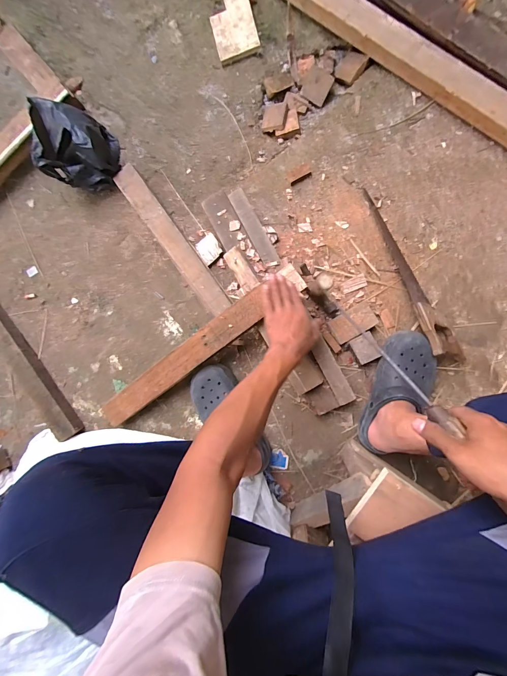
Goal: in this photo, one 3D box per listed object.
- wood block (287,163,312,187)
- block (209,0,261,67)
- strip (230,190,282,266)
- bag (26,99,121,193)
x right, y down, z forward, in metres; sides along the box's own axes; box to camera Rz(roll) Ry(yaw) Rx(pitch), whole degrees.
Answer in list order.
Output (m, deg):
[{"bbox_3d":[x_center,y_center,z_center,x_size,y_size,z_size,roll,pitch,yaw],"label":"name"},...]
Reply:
[{"bbox_3d":[0.107,-0.382,0.699,0.052,0.015,0.027,-25,88,8],"label":"wood block"},{"bbox_3d":[-0.051,-0.753,0.713,0.099,0.019,0.166,-15,89,8],"label":"block"},{"bbox_3d":[0.000,-0.249,0.674,0.037,0.018,0.189,-27,89,7],"label":"strip"},{"bbox_3d":[-0.426,-0.451,0.722,0.158,0.134,0.155,-16,89,8],"label":"bag"}]

